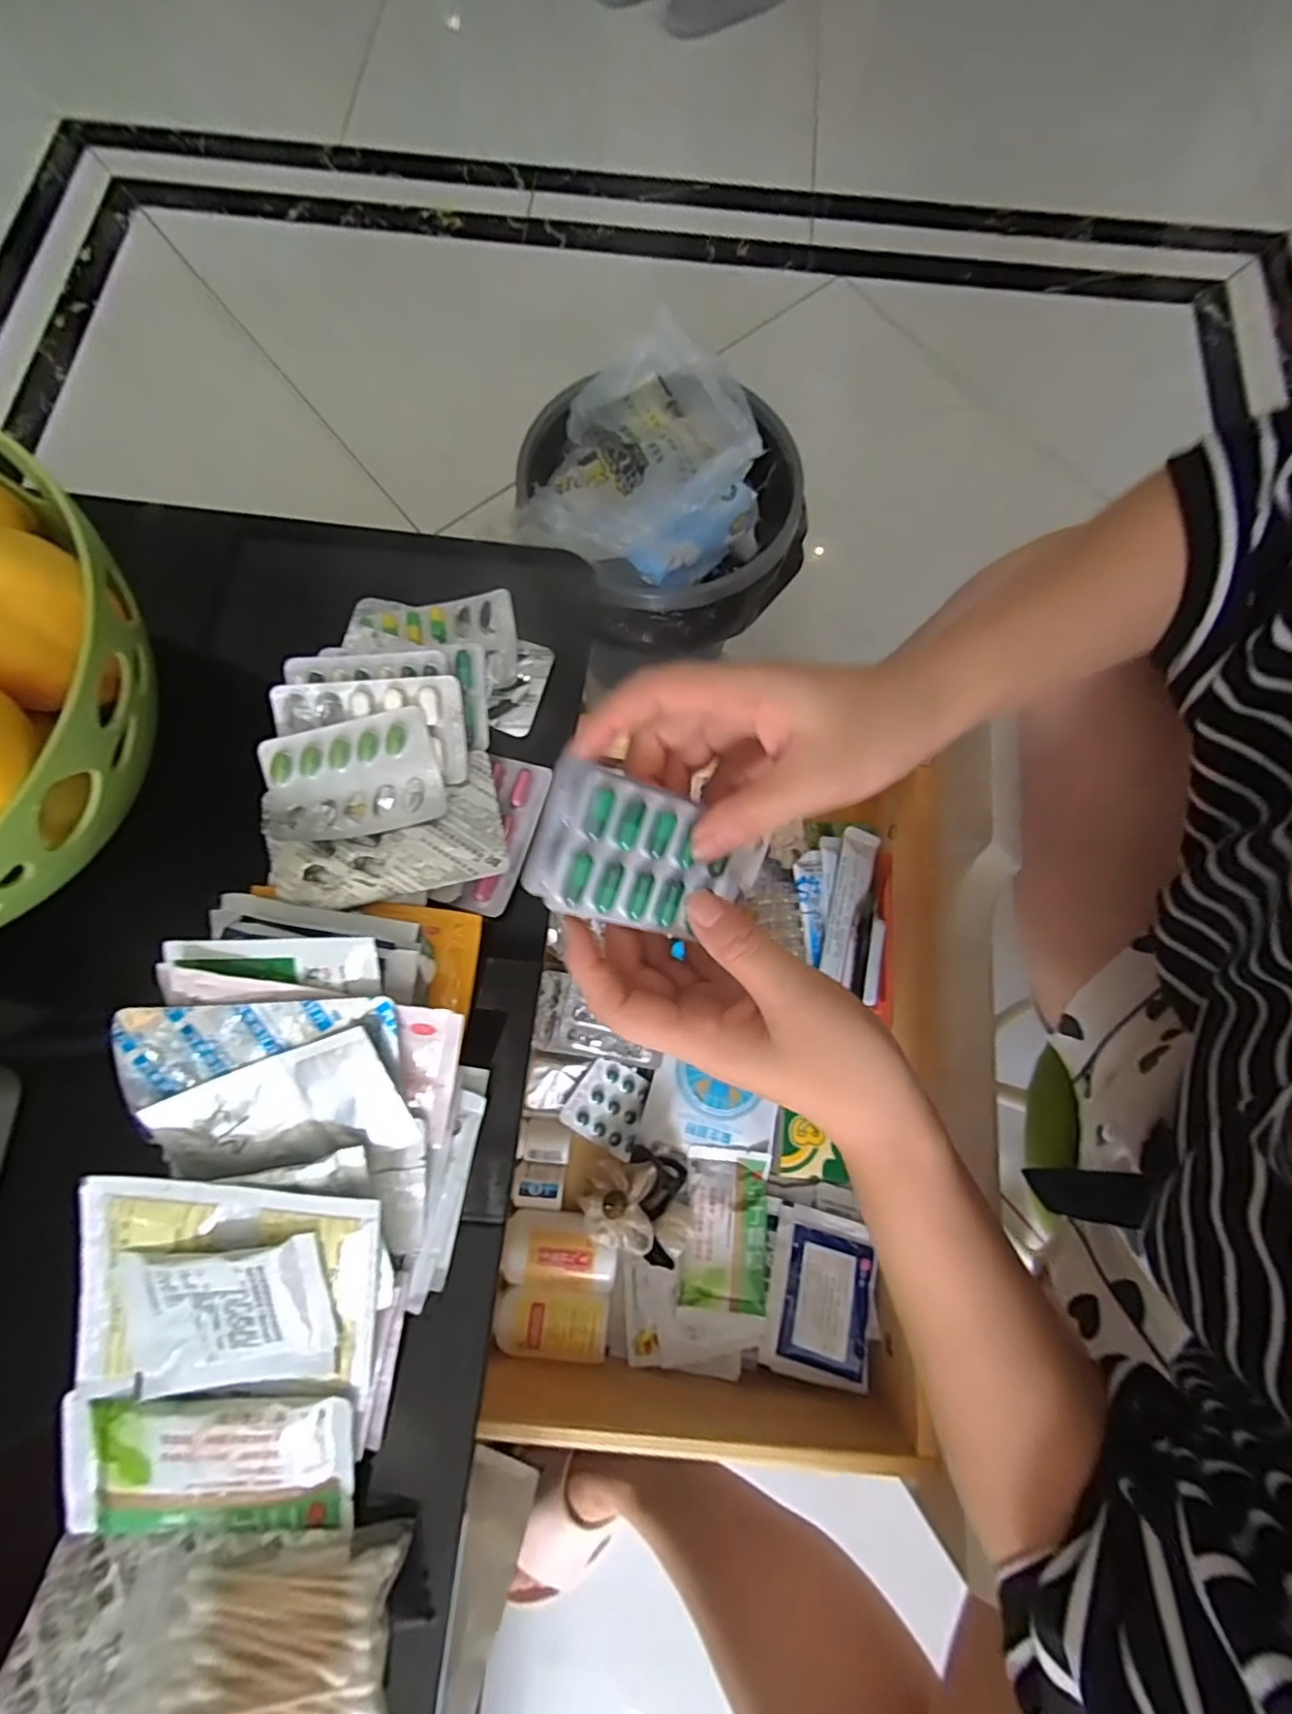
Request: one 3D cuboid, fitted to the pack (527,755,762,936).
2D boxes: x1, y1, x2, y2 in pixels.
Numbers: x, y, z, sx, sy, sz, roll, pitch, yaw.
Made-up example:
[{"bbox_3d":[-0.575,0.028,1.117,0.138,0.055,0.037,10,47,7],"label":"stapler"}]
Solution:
[{"bbox_3d":[0.003,0.001,0.252,0.093,0.017,0.056,17,92,-23],"label":"pack"}]

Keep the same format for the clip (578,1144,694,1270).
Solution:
[{"bbox_3d":[-0.003,0.230,0.415,0.072,0.040,0.059,16,75,2],"label":"clip"}]

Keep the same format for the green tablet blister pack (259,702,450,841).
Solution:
[{"bbox_3d":[-0.141,-0.038,0.293,0.081,0.009,0.054,-12,91,-4],"label":"green tablet blister pack"}]

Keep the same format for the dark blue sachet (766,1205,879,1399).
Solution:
[{"bbox_3d":[0.116,0.290,0.409,0.063,0.017,0.094,4,68,21],"label":"dark blue sachet"}]

